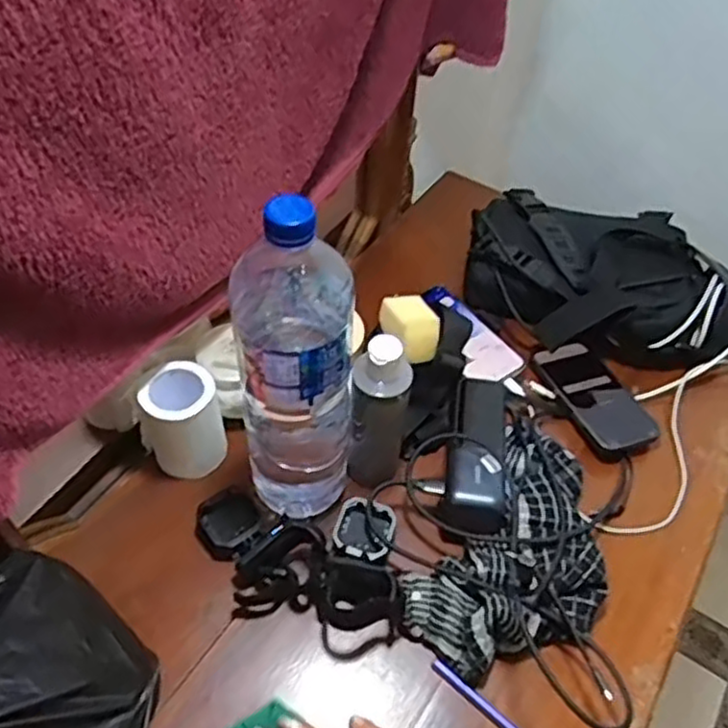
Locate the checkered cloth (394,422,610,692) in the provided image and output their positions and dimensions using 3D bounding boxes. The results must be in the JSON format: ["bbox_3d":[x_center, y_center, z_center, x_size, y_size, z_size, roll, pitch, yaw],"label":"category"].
[{"bbox_3d":[0.139,0.163,0.612,0.137,0.050,0.222,31,54,20],"label":"checkered cloth"}]

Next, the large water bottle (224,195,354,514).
[{"bbox_3d":[-0.051,0.007,0.553,0.084,0.314,0.085,-1,50,-6],"label":"large water bottle"}]

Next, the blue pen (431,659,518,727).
[{"bbox_3d":[0.105,0.273,0.546,0.126,0.005,0.010,35,56,23],"label":"blue pen"}]

